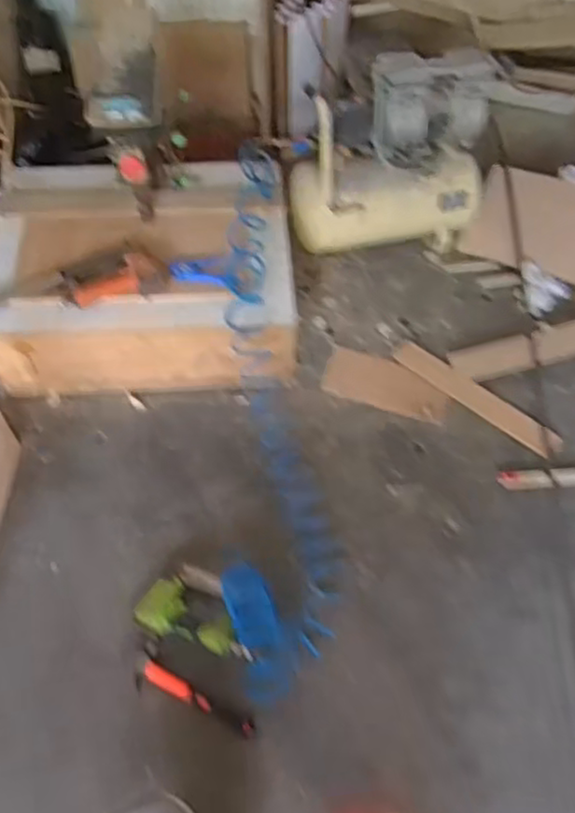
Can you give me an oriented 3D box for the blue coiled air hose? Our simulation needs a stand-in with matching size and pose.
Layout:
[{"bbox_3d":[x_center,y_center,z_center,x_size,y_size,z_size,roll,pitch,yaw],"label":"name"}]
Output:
[{"bbox_3d":[-0.037,-0.030,1.488,0.230,0.160,1.203,-4,73,-6],"label":"blue coiled air hose"}]

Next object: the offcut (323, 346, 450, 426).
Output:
[{"bbox_3d":[0.249,-0.055,1.725,0.310,0.016,0.161,19,53,13],"label":"offcut"}]

